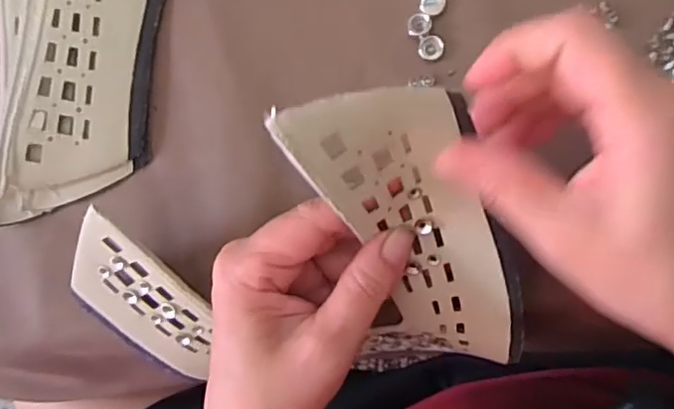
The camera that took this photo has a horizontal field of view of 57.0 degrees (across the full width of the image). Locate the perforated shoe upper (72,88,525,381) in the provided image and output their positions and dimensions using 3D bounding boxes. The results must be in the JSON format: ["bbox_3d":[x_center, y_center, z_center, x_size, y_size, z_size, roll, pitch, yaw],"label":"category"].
[{"bbox_3d":[-0.028,0.030,0.275,0.203,0.106,0.121,-10,89,9],"label":"perforated shoe upper"}]

